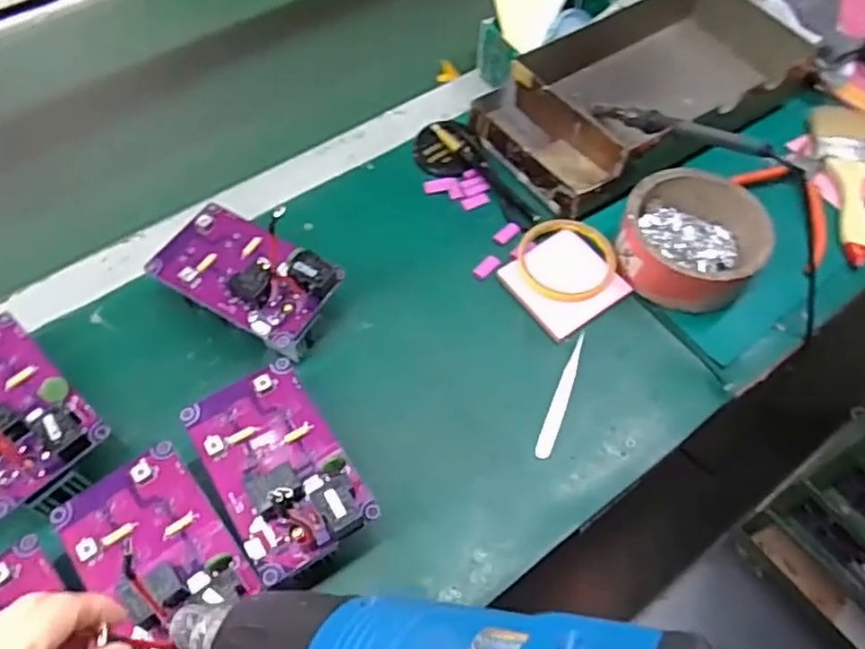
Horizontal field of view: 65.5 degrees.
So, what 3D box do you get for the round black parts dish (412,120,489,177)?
[{"bbox_3d":[0.014,-0.177,0.675,0.063,0.016,0.066,1,58,-1],"label":"round black parts dish"}]

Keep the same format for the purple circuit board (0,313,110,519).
[{"bbox_3d":[-0.303,0.068,0.484,0.142,0.069,0.087,40,65,21],"label":"purple circuit board"}]

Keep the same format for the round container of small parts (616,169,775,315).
[{"bbox_3d":[0.231,-0.079,0.598,0.120,0.049,0.135,33,63,18],"label":"round container of small parts"}]

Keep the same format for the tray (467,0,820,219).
[{"bbox_3d":[0.222,-0.243,0.696,0.347,0.067,0.175,-30,63,-19],"label":"tray"}]

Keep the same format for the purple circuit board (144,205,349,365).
[{"bbox_3d":[-0.151,-0.035,0.551,0.141,0.067,0.089,29,62,16],"label":"purple circuit board"}]

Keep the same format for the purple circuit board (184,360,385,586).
[{"bbox_3d":[-0.106,0.091,0.452,0.082,0.034,0.138,-30,63,-18],"label":"purple circuit board"}]

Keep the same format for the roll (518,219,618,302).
[{"bbox_3d":[0.121,-0.058,0.598,0.086,0.007,0.087,1,58,-1],"label":"roll"}]

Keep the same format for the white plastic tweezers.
[{"bbox_3d":[0.106,0.056,0.543,0.012,0.010,0.112,20,60,11],"label":"white plastic tweezers"}]

